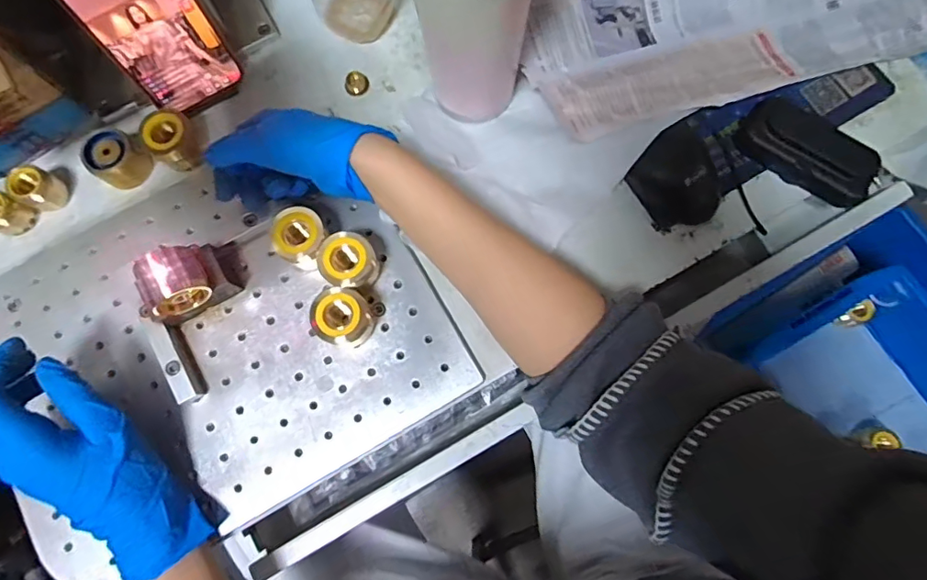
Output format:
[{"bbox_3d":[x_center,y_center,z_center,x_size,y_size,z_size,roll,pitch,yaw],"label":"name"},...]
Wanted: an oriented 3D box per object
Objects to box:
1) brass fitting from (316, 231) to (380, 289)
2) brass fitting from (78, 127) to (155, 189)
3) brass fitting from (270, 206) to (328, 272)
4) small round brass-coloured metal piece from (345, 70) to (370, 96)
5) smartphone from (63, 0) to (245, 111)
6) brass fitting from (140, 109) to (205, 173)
[{"bbox_3d":[-0.086,-0.021,0.389,0.040,0.040,0.033,-21,80,-3],"label":"brass fitting"},{"bbox_3d":[-0.281,-0.108,0.422,0.041,0.028,0.039,0,80,1],"label":"brass fitting"},{"bbox_3d":[-0.124,-0.040,0.396,0.033,0.036,0.038,38,82,7],"label":"brass fitting"},{"bbox_3d":[-0.093,-0.180,0.448,0.020,0.009,0.016,-21,80,-3],"label":"small round brass-coloured metal piece"},{"bbox_3d":[-0.227,-0.197,0.373,0.075,0.160,0.009,-32,68,-7],"label":"smartphone"},{"bbox_3d":[-0.237,-0.121,0.421,0.032,0.033,0.035,-5,80,0],"label":"brass fitting"}]

